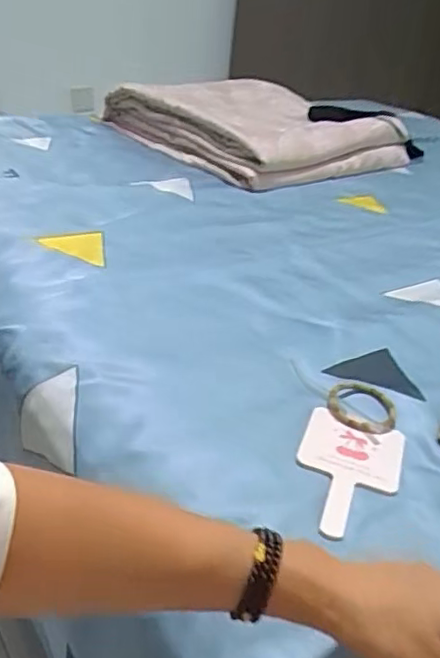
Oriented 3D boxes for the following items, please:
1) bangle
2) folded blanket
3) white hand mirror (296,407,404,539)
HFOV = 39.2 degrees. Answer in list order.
[{"bbox_3d":[0.137,0.073,0.605,0.063,0.013,0.074,3,31,-7],"label":"bangle"},{"bbox_3d":[0.089,-0.452,1.362,0.524,0.107,0.488,-16,38,-33],"label":"folded blanket"},{"bbox_3d":[0.108,0.121,0.527,0.087,0.006,0.147,15,32,13],"label":"white hand mirror"}]

